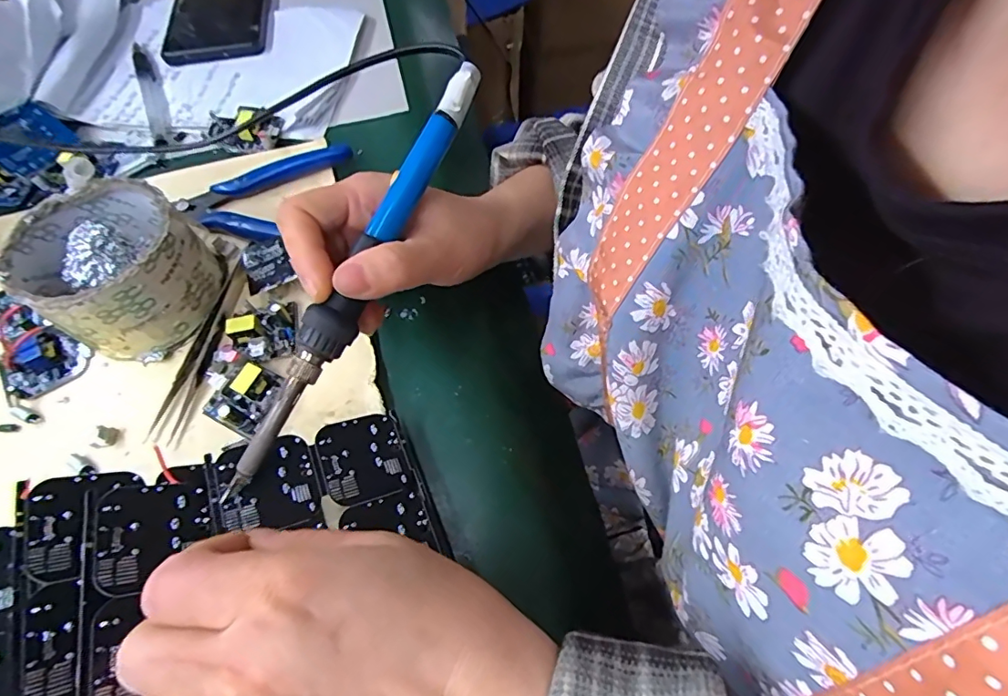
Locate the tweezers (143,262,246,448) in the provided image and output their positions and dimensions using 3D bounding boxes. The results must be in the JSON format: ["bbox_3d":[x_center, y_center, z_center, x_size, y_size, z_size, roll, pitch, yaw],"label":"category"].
[{"bbox_3d":[-0.166,-0.001,0.280,0.016,0.007,0.104,6,61,6],"label":"tweezers"}]

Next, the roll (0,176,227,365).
[{"bbox_3d":[-0.205,-0.044,0.276,0.080,0.054,0.079,-1,61,2],"label":"roll"}]

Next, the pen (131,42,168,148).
[{"bbox_3d":[-0.267,-0.192,0.384,0.016,0.007,0.124,-25,63,-11],"label":"pen"}]

